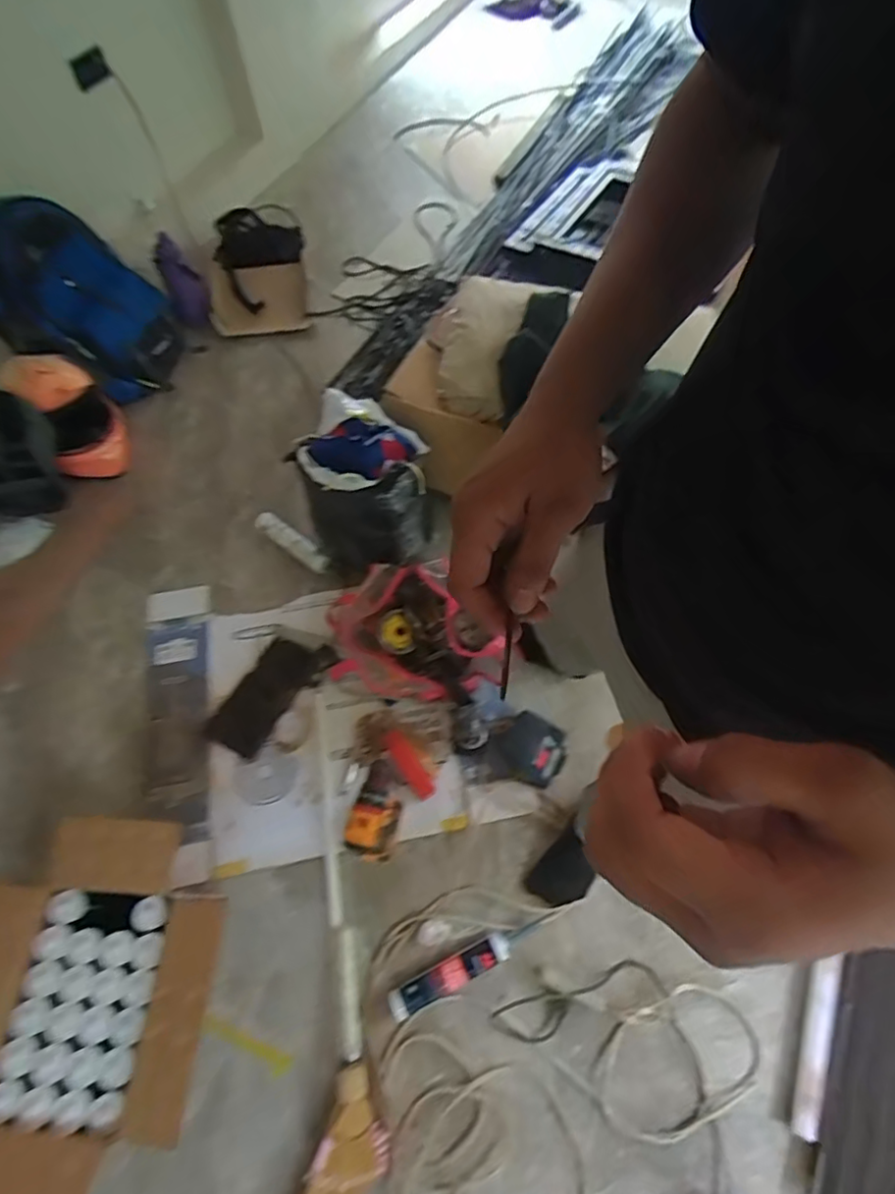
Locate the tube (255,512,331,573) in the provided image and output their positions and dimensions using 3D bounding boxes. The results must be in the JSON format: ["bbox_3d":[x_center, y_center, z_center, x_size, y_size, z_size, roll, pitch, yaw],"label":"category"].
[{"bbox_3d":[-0.387,-0.142,1.467,0.235,0.047,0.050,36,69,18],"label":"tube"}]

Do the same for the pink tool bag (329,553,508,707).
[{"bbox_3d":[-0.070,0.079,1.281,0.371,0.178,0.280,-1,63,0],"label":"pink tool bag"}]

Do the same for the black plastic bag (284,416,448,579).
[{"bbox_3d":[-0.189,-0.221,1.353,0.283,0.324,0.243,35,68,17],"label":"black plastic bag"}]

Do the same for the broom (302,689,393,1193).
[{"bbox_3d":[-0.196,0.639,1.066,0.202,0.046,0.969,0,63,1],"label":"broom"}]

